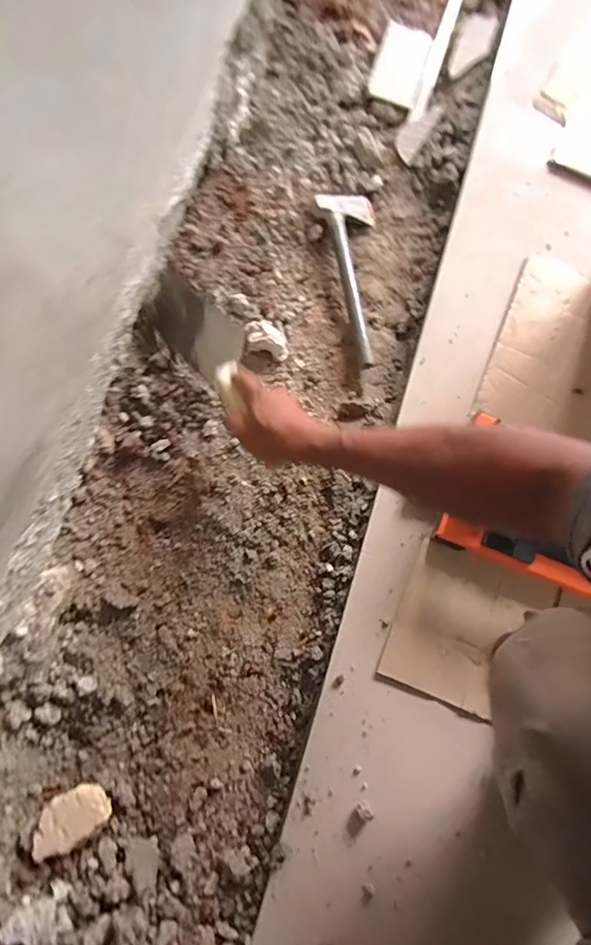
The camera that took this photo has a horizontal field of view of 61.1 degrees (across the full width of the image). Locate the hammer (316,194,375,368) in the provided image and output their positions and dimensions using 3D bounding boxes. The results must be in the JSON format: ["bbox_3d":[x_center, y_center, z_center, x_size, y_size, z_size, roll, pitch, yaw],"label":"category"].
[{"bbox_3d":[0.099,-0.276,0.704,0.075,0.022,0.265,-12,78,-3],"label":"hammer"}]

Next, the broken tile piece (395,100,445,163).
[{"bbox_3d":[0.185,-0.523,0.762,0.041,0.010,0.113,30,79,6],"label":"broken tile piece"}]

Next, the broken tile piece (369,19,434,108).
[{"bbox_3d":[0.165,-0.637,0.781,0.074,0.016,0.134,17,78,3],"label":"broken tile piece"}]

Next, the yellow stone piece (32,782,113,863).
[{"bbox_3d":[-0.240,0.368,0.535,0.076,0.028,0.049,-27,80,-6],"label":"yellow stone piece"}]

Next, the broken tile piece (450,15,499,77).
[{"bbox_3d":[0.286,-0.682,0.797,0.054,0.015,0.123,19,79,4],"label":"broken tile piece"}]

